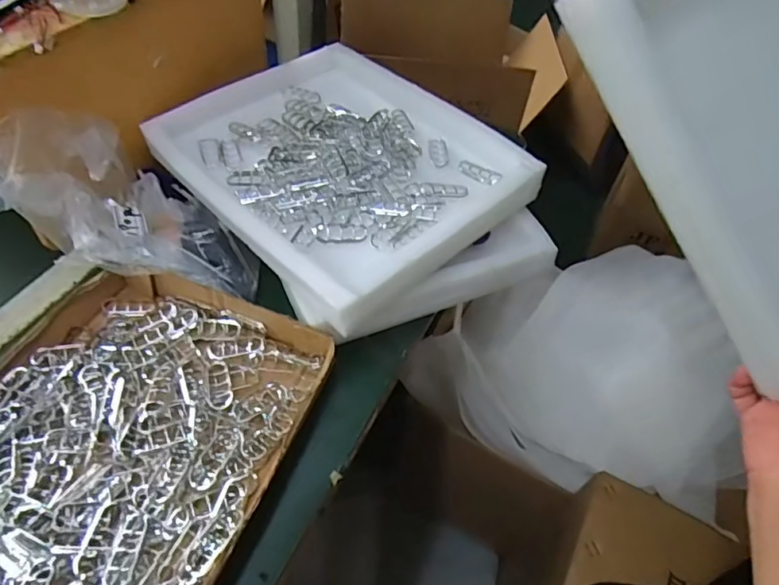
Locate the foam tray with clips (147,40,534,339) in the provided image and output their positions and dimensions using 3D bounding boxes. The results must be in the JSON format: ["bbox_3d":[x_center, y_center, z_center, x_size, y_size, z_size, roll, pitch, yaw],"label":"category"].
[{"bbox_3d":[-0.058,-0.160,0.621,0.298,0.061,0.364,-34,62,-29],"label":"foam tray with clips"}]

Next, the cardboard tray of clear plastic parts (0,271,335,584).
[{"bbox_3d":[-0.249,0.162,0.420,0.265,0.033,0.423,20,52,10],"label":"cardboard tray of clear plastic parts"}]

